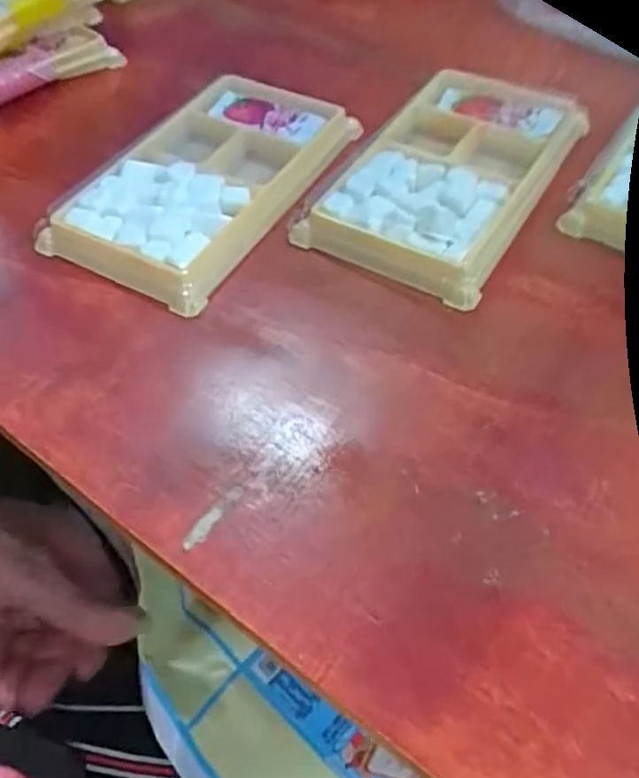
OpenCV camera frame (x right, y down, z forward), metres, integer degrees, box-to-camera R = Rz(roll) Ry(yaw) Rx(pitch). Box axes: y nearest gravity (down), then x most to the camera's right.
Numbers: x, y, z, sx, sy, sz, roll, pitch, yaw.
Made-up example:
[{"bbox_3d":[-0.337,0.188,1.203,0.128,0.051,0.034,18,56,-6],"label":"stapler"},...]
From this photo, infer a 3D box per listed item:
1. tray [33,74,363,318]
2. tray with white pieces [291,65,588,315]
[{"bbox_3d":[-0.048,-0.094,0.286,0.077,0.017,0.134,24,58,20],"label":"tray"},{"bbox_3d":[0.057,-0.095,0.282,0.076,0.015,0.140,26,59,21],"label":"tray with white pieces"}]

